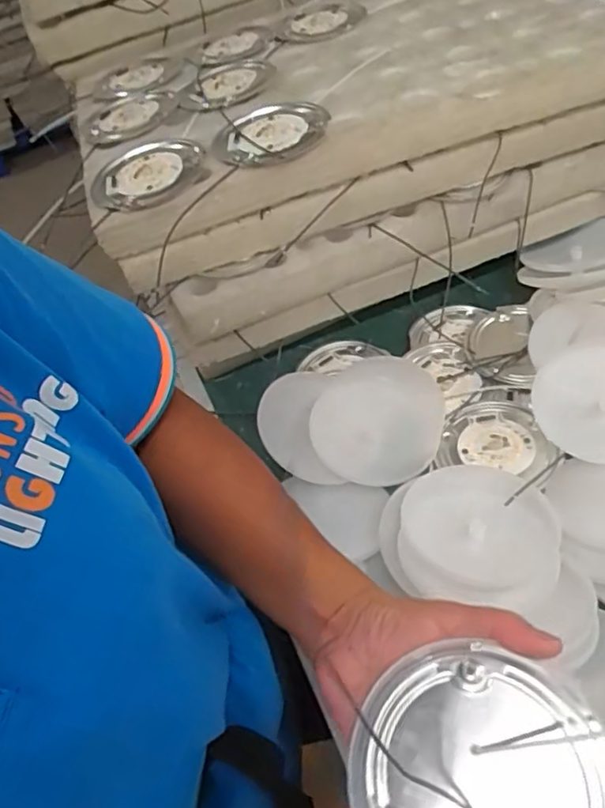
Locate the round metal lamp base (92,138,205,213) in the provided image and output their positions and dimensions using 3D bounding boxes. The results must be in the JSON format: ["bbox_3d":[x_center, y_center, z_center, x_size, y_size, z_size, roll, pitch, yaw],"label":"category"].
[{"bbox_3d":[-0.142,-0.208,0.543,0.099,0.017,0.100,-1,57,2],"label":"round metal lamp base"}]

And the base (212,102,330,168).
[{"bbox_3d":[-0.028,-0.240,0.537,0.099,0.021,0.092,-1,57,2],"label":"base"}]

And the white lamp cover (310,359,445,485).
[{"bbox_3d":[0.067,0.014,0.539,0.111,0.011,0.128,11,59,10],"label":"white lamp cover"}]

